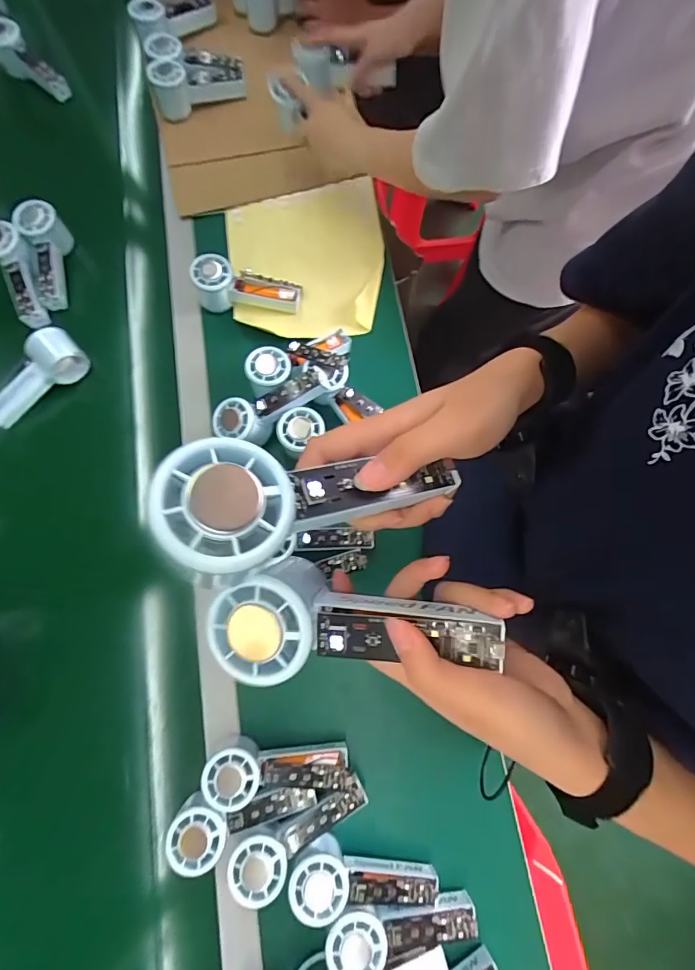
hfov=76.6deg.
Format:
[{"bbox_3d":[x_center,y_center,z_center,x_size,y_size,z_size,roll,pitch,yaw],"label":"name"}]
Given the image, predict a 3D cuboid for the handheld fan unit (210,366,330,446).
[{"bbox_3d":[-0.096,-0.095,0.566,0.151,0.051,0.059,-24,75,8],"label":"handheld fan unit"}]

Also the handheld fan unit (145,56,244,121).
[{"bbox_3d":[-0.247,-0.661,0.722,0.142,0.051,0.054,-21,75,-5],"label":"handheld fan unit"}]

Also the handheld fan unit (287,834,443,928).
[{"bbox_3d":[0.016,0.407,0.456,0.150,0.047,0.051,10,75,-9],"label":"handheld fan unit"}]

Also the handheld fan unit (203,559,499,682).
[{"bbox_3d":[0.003,0.074,0.241,0.148,0.045,0.063,1,75,6],"label":"handheld fan unit"}]

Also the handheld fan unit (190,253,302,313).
[{"bbox_3d":[-0.144,-0.286,0.634,0.149,0.057,0.057,8,75,3],"label":"handheld fan unit"}]

